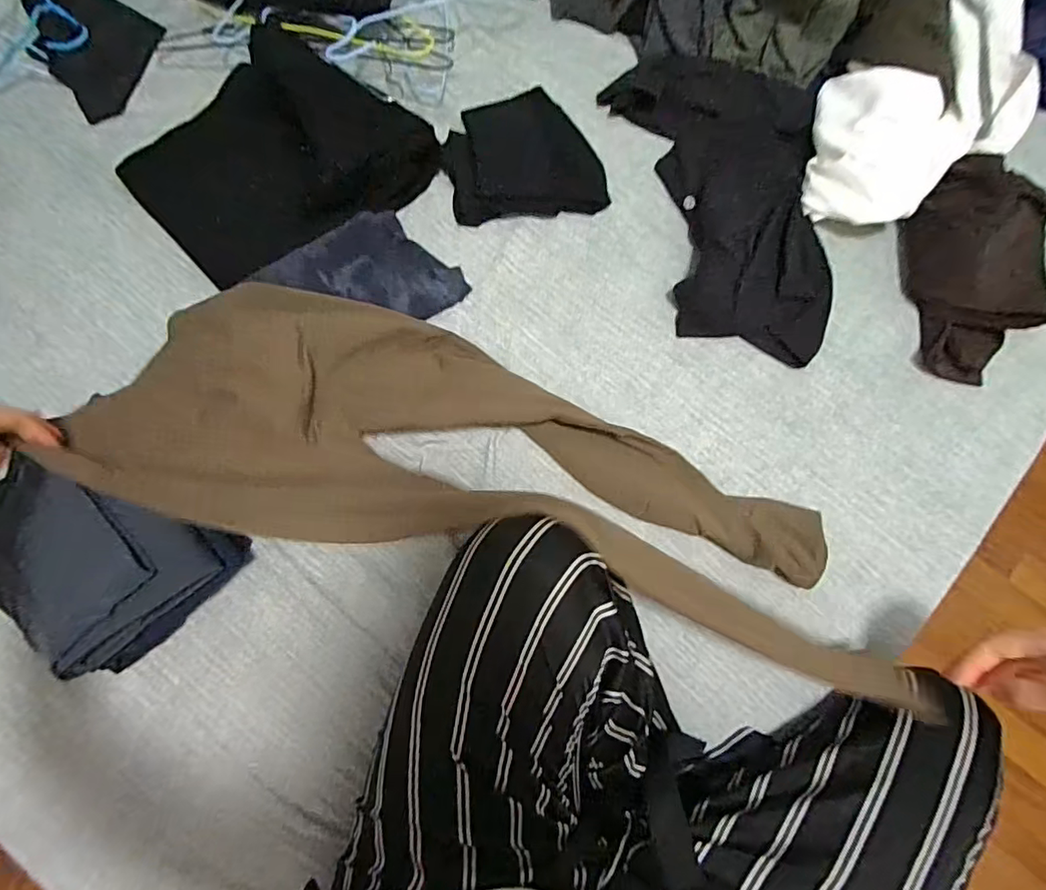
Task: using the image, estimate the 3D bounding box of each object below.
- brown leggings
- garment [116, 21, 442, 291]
[{"bbox_3d":[-0.005,0.027,0.542,0.805,0.103,0.246,16,78,-2],"label":"brown leggings"},{"bbox_3d":[-0.286,-0.336,0.614,0.293,0.100,0.262,-41,80,-8],"label":"garment"}]

